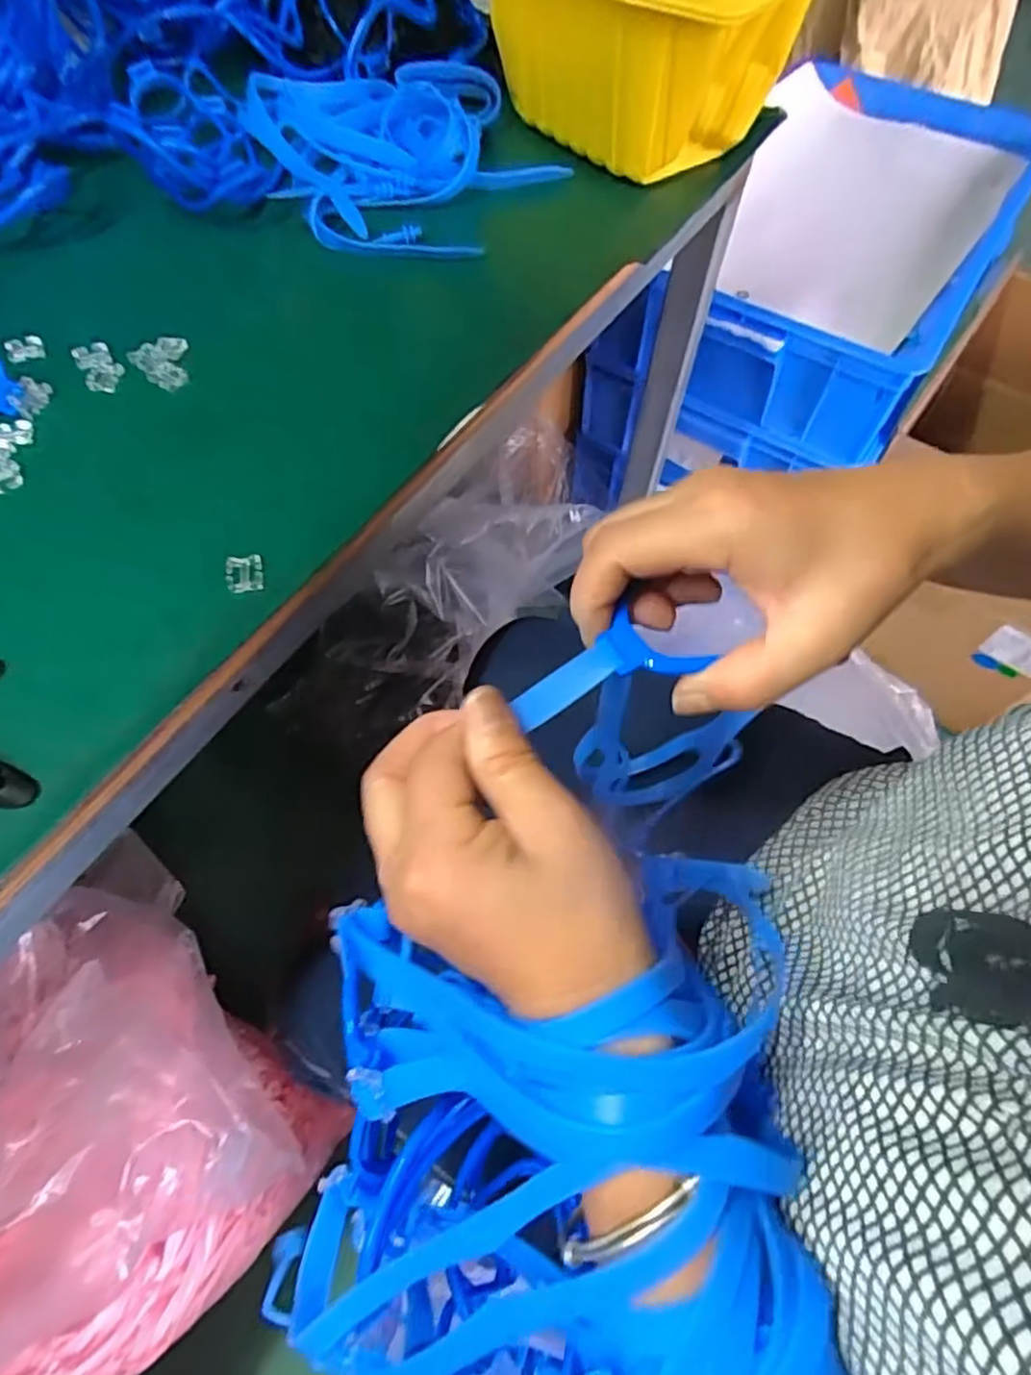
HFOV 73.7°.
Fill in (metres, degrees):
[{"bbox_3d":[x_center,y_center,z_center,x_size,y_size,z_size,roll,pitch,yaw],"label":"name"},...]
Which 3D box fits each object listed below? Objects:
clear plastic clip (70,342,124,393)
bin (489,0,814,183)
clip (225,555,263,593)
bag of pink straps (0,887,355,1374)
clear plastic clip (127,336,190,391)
[{"bbox_3d":[-0.251,-0.194,0.415,0.022,0.007,0.043,-30,66,-17],"label":"clear plastic clip"},{"bbox_3d":[0.085,-0.479,0.504,0.208,0.110,0.248,-7,62,-6],"label":"bin"},{"bbox_3d":[-0.134,-0.056,0.338,0.018,0.006,0.020,-7,61,-5],"label":"clip"},{"bbox_3d":[-0.386,0.452,0.631,0.275,0.250,0.394,33,65,16],"label":"bag of pink straps"},{"bbox_3d":[-0.213,-0.194,0.412,0.034,0.009,0.041,-18,63,-11],"label":"clear plastic clip"}]

